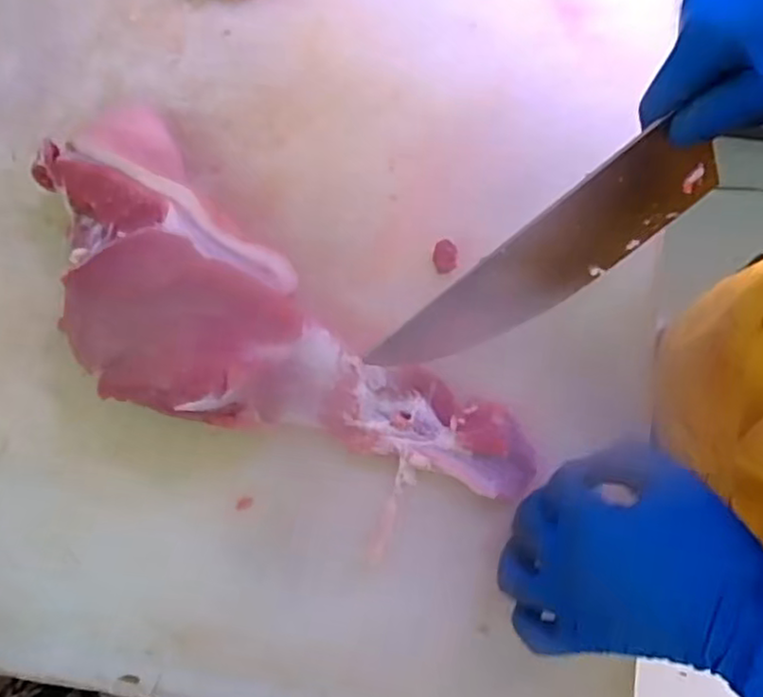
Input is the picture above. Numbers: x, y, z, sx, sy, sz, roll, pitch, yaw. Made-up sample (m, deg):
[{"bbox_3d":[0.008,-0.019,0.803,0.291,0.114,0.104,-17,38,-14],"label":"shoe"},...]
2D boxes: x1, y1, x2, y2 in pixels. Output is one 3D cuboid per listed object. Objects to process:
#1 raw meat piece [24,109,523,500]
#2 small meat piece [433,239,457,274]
[{"bbox_3d":[-0.069,-0.002,0.361,0.300,0.055,0.120,40,79,8],"label":"raw meat piece"},{"bbox_3d":[0.037,-0.054,0.395,0.014,0.004,0.021,6,77,0],"label":"small meat piece"}]

